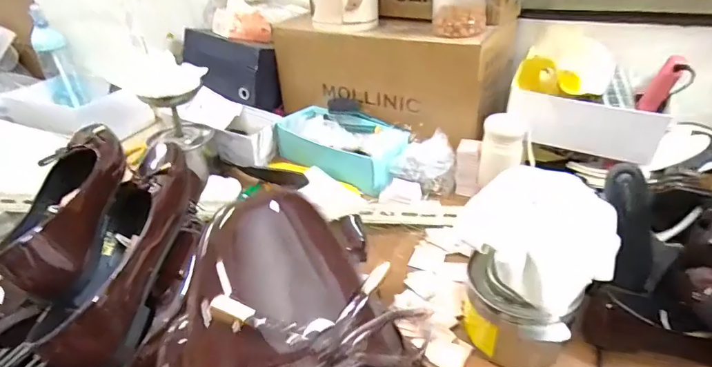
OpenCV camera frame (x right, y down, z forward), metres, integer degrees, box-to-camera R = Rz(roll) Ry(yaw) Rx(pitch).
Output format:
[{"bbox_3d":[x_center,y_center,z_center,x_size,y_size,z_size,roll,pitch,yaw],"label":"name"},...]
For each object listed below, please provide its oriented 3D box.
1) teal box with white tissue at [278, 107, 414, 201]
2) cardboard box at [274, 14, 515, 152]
[{"bbox_3d":[-0.031,-0.073,1.003,0.309,0.121,0.152,20,40,33],"label":"teal box with white tissue"},{"bbox_3d":[0.090,-0.284,1.049,0.494,0.193,0.285,20,40,32],"label":"cardboard box"}]

